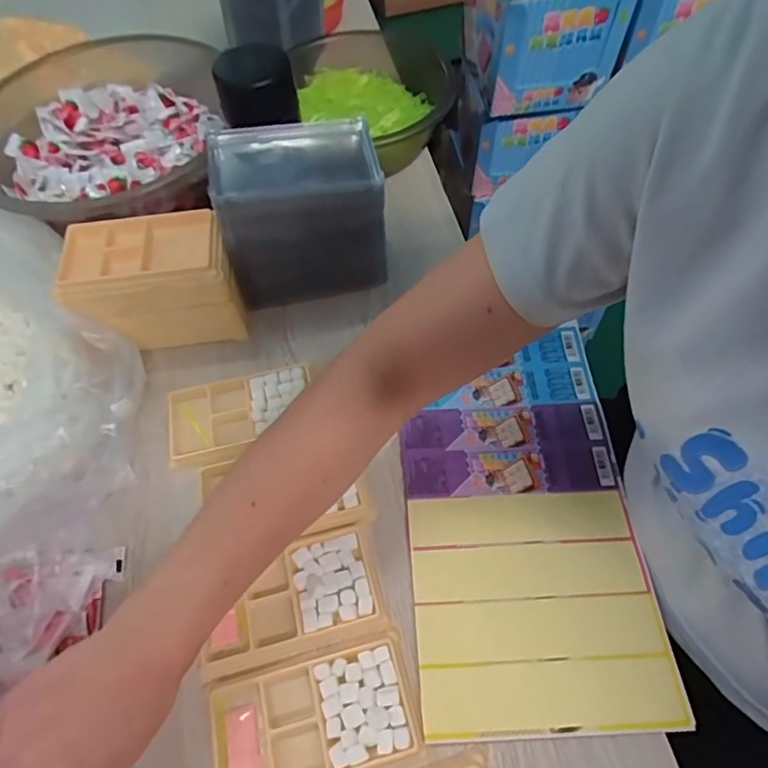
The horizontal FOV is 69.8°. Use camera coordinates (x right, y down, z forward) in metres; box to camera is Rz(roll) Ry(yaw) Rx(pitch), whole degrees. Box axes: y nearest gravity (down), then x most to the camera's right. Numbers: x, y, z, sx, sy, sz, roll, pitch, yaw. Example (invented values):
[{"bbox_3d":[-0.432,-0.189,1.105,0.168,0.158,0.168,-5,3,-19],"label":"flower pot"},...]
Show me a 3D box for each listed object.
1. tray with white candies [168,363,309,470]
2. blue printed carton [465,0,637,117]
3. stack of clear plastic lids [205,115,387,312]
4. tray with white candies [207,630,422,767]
[{"bbox_3d":[-0.127,0.027,0.484,0.124,0.020,0.075,-12,58,-7],"label":"tray with white candies"},{"bbox_3d":[0.187,-0.440,0.666,0.150,0.128,0.173,-8,58,-2],"label":"blue printed carton"},{"bbox_3d":[-0.075,-0.154,0.510,0.139,0.130,0.086,-12,58,-7],"label":"stack of clear plastic lids"},{"bbox_3d":[-0.047,0.217,0.360,0.130,0.015,0.075,-13,59,-8],"label":"tray with white candies"}]

